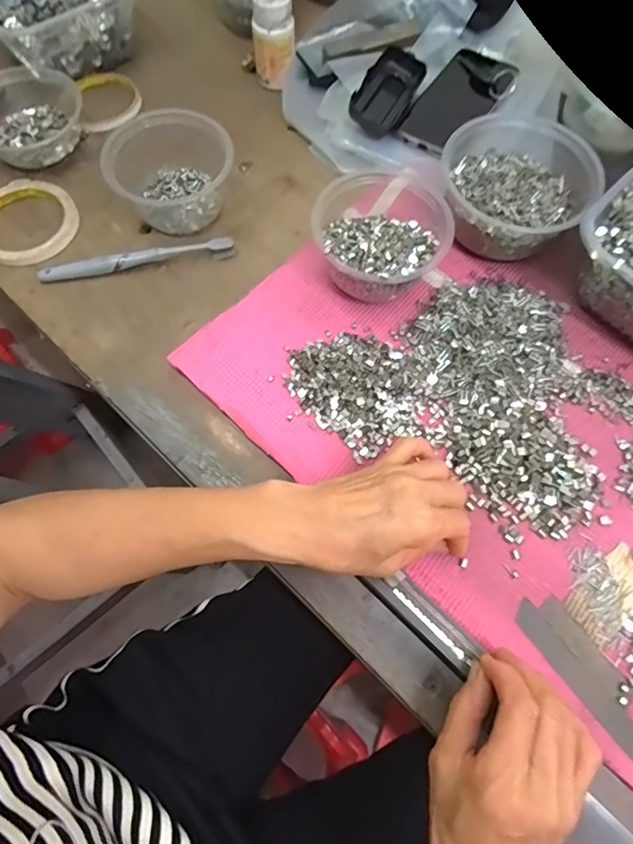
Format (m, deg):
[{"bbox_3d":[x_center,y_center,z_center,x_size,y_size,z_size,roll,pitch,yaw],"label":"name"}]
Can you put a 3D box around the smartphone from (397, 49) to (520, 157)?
[{"bbox_3d":[0.151,-0.349,0.528,0.071,0.014,0.152,39,78,12],"label":"smartphone"}]

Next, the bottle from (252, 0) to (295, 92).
[{"bbox_3d":[-0.046,-0.414,0.520,0.044,0.075,0.045,-1,73,2],"label":"bottle"}]

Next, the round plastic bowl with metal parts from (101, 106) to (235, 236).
[{"bbox_3d":[-0.135,-0.238,0.457,0.113,0.054,0.102,-34,74,-7],"label":"round plastic bowl with metal parts"}]

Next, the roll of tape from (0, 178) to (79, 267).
[{"bbox_3d":[-0.287,-0.198,0.472,0.098,0.009,0.094,-1,73,2],"label":"roll of tape"}]

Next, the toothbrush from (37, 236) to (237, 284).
[{"bbox_3d":[-0.169,-0.155,0.456,0.180,0.012,0.021,-10,73,-1],"label":"toothbrush"}]

